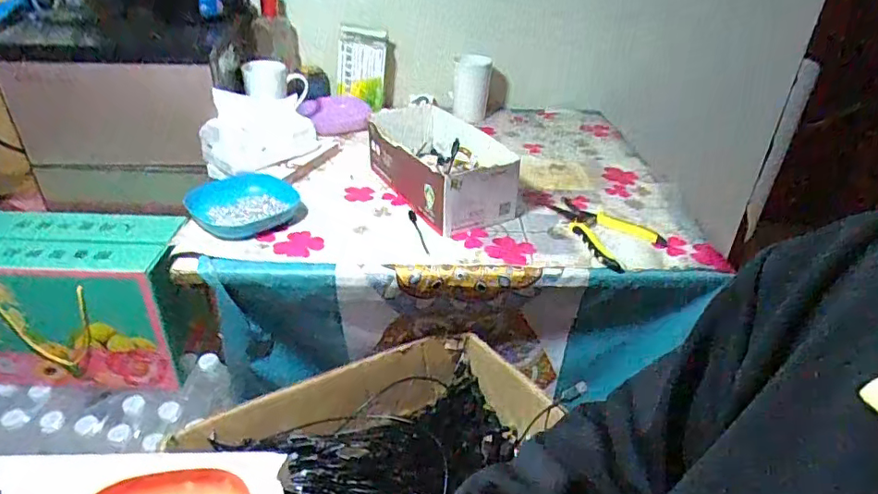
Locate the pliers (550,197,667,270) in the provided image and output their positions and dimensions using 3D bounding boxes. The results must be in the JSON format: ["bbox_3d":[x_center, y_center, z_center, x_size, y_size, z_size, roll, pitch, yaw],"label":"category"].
[{"bbox_3d":[0.226,-0.025,0.785,0.116,0.023,0.154,-23,41,-34],"label":"pliers"}]

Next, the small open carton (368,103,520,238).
[{"bbox_3d":[0.002,-0.126,0.852,0.151,0.103,0.263,-16,38,-26],"label":"small open carton"}]

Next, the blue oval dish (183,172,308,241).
[{"bbox_3d":[-0.267,-0.057,0.777,0.170,0.037,0.132,18,36,21],"label":"blue oval dish"}]

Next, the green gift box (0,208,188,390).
[{"bbox_3d":[-0.577,0.084,0.904,0.333,0.239,0.150,2,33,-2],"label":"green gift box"}]

